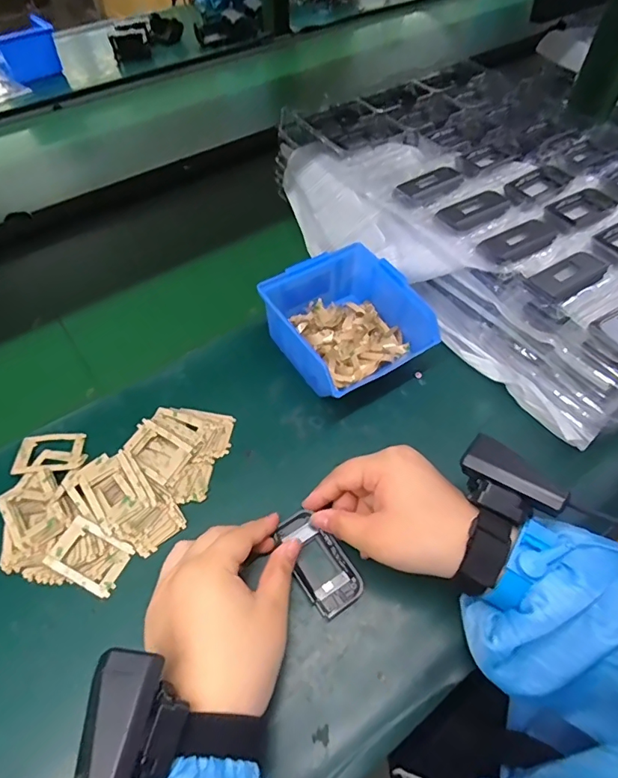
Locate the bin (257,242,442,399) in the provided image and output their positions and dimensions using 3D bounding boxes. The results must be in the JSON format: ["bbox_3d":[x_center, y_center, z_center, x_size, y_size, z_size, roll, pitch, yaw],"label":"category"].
[{"bbox_3d":[0.033,-0.060,0.462,0.124,0.071,0.130,-27,57,-18],"label":"bin"}]

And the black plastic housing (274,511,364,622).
[{"bbox_3d":[0.006,0.129,0.360,0.039,0.009,0.076,-31,59,-21],"label":"black plastic housing"}]

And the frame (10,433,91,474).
[{"bbox_3d":[-0.220,0.054,0.410,0.054,0.010,0.038,-8,54,-5],"label":"frame"}]

